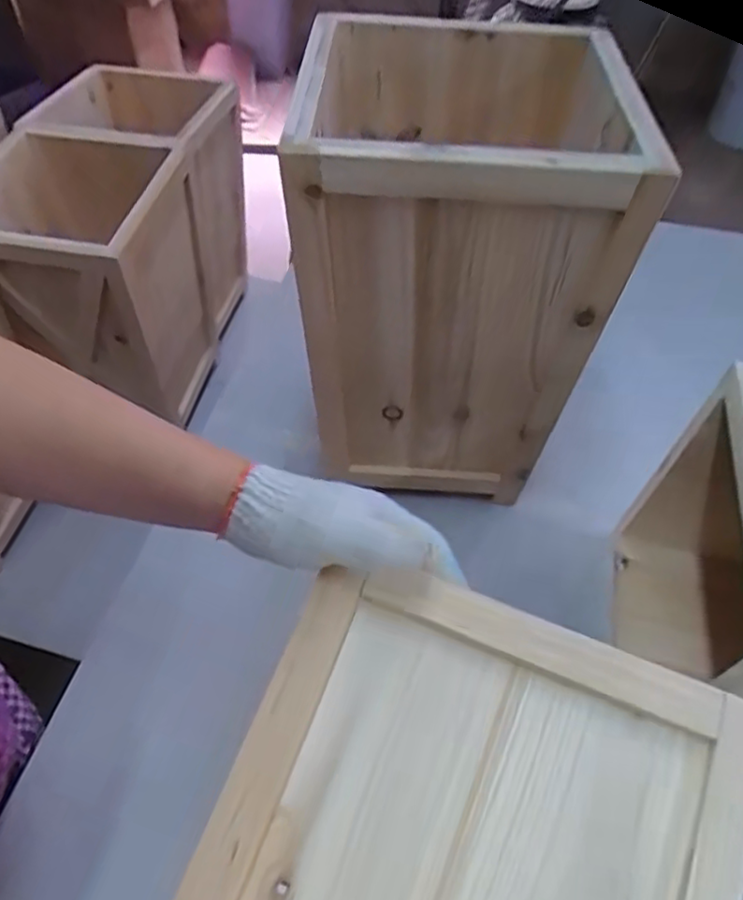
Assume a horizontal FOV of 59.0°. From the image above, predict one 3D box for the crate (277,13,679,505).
[{"bbox_3d":[0.065,-0.155,0.596,0.229,0.347,0.267,4,50,1],"label":"crate"}]

